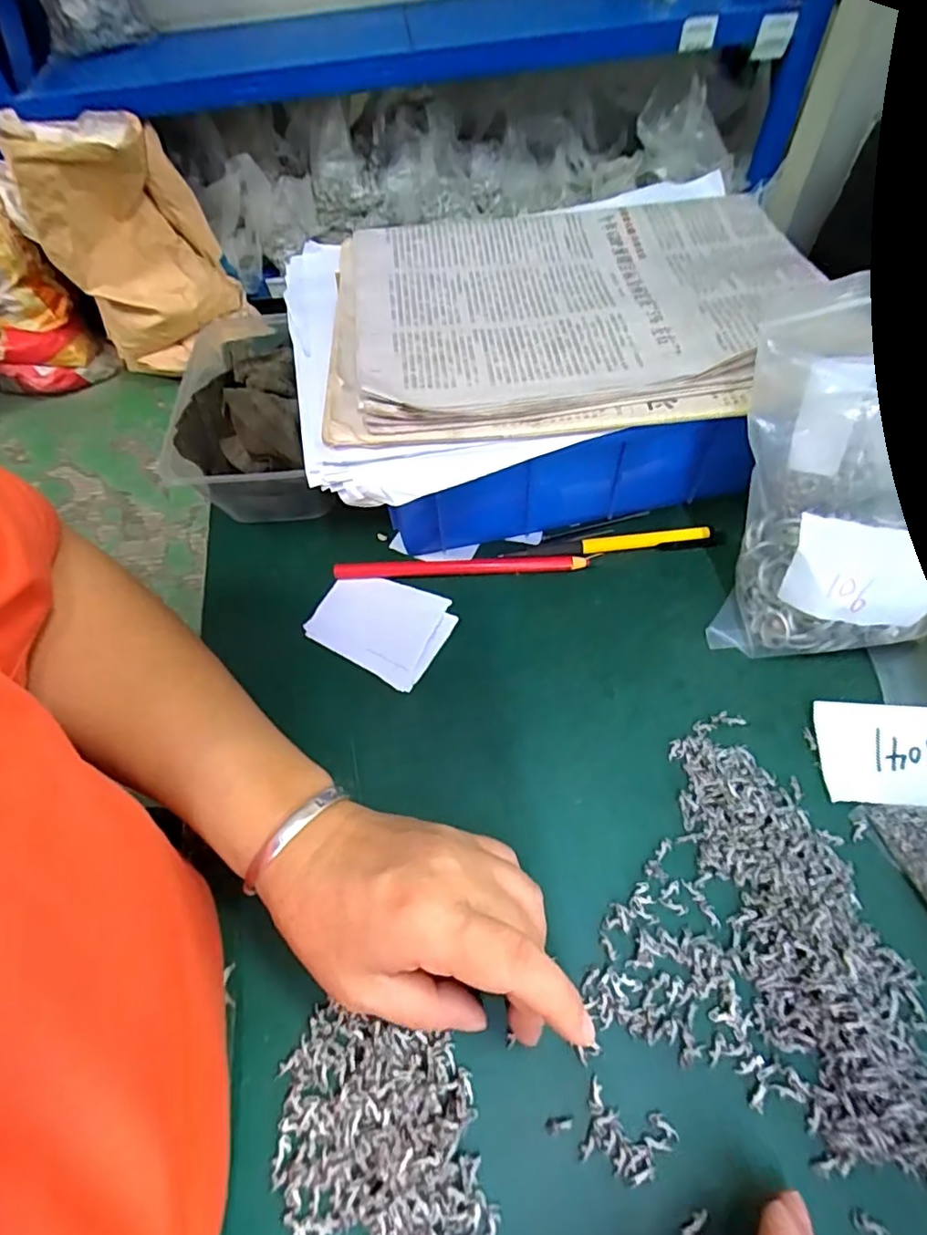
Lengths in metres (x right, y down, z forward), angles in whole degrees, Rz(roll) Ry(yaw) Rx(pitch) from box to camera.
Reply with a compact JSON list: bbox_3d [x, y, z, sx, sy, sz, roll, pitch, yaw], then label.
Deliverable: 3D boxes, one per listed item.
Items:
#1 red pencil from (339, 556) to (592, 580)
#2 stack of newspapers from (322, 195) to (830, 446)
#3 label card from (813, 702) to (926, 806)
[{"bbox_3d":[-0.002,-0.032,0.363,0.155,0.009,0.009,-2,59,3],"label":"red pencil"},{"bbox_3d":[0.062,-0.182,0.334,0.272,0.017,0.195,-5,59,1],"label":"stack of newspapers"},{"bbox_3d":[0.217,0.069,0.292,0.071,0.004,0.049,1,70,2],"label":"label card"}]

